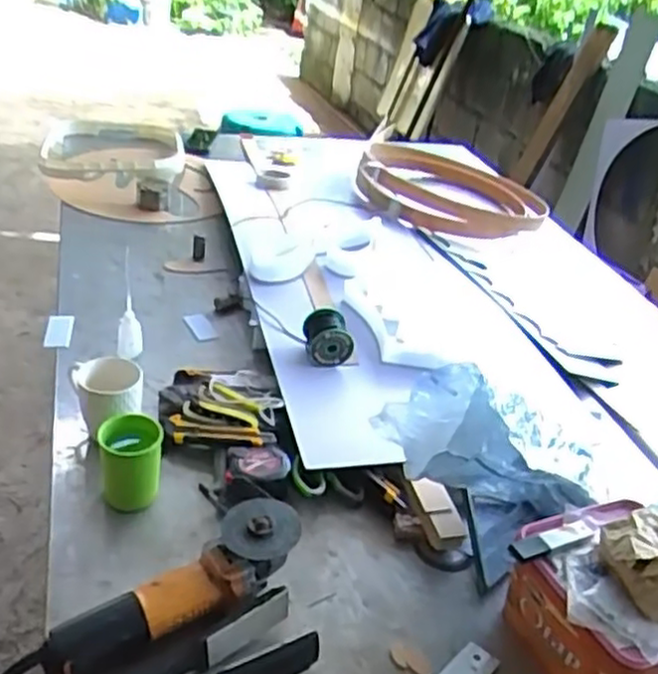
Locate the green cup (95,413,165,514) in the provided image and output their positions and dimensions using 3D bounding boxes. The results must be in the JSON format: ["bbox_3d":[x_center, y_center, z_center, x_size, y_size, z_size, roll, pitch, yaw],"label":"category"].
[{"bbox_3d":[-0.248,0.159,0.933,0.073,0.097,0.073,5,32,-3],"label":"green cup"}]

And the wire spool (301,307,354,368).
[{"bbox_3d":[-0.003,0.002,1.176,0.070,0.066,0.074,-2,33,-14],"label":"wire spool"}]

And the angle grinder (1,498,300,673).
[{"bbox_3d":[-0.171,0.277,0.772,0.316,0.091,0.085,-20,41,-36],"label":"angle grinder"}]

